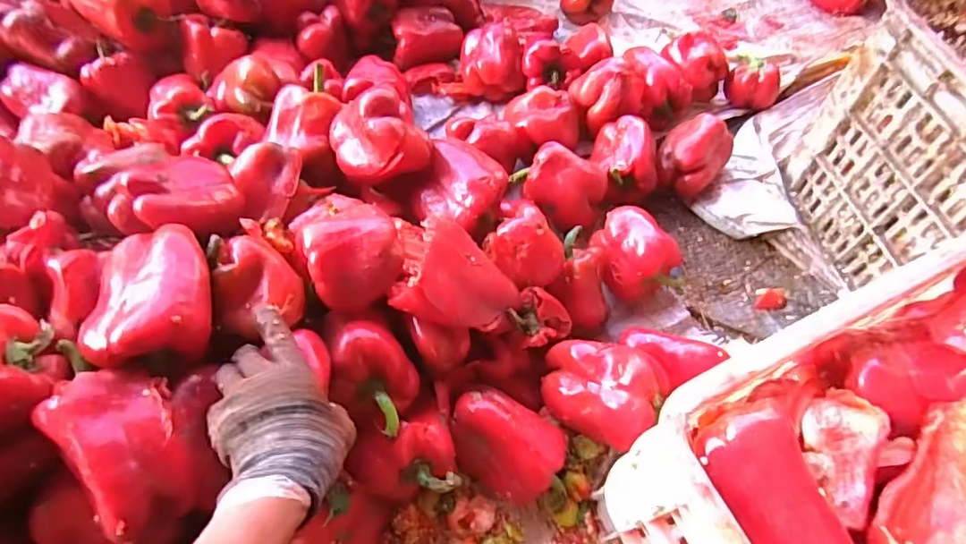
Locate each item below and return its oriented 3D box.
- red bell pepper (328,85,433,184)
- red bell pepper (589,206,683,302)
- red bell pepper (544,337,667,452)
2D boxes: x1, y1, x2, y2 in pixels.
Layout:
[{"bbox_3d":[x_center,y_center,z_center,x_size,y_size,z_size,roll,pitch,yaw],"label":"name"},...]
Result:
[{"bbox_3d":[-0.111,-0.148,0.603,0.099,0.073,0.093,-20,63,-13],"label":"red bell pepper"},{"bbox_3d":[0.175,-0.019,0.665,0.081,0.084,0.102,-28,65,-17],"label":"red bell pepper"},{"bbox_3d":[0.113,0.114,0.554,0.113,0.072,0.086,30,63,15],"label":"red bell pepper"}]

